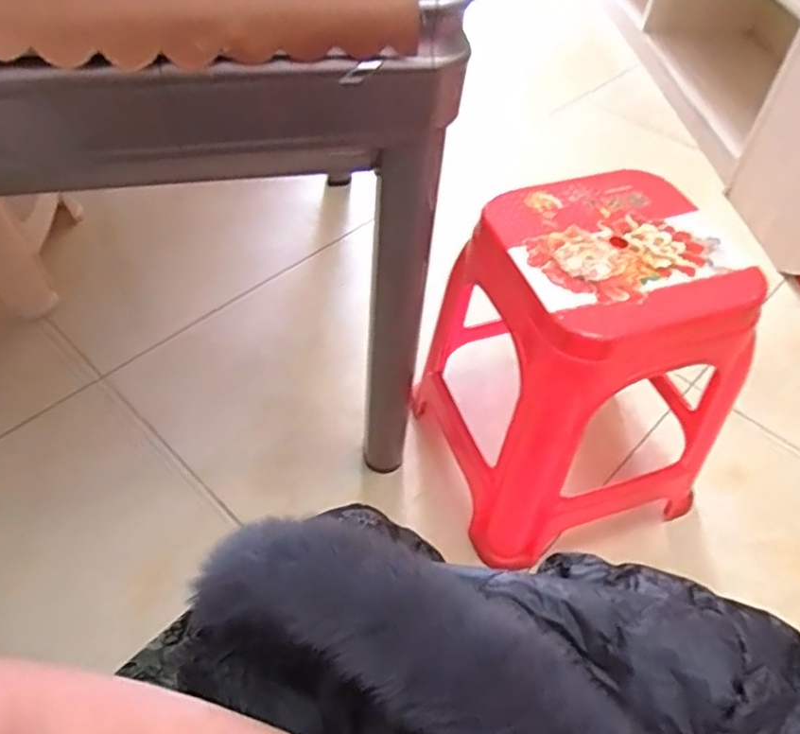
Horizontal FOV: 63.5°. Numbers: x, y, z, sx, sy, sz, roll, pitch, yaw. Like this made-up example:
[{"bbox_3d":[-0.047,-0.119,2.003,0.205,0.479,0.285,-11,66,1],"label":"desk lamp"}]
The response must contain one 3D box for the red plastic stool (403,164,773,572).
[{"bbox_3d":[0.260,-0.004,0.969,0.360,0.439,0.364,-13,52,-13],"label":"red plastic stool"}]

